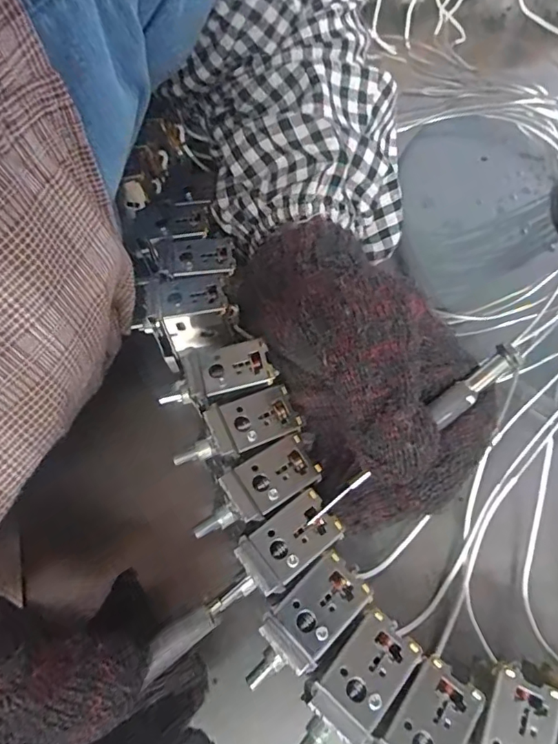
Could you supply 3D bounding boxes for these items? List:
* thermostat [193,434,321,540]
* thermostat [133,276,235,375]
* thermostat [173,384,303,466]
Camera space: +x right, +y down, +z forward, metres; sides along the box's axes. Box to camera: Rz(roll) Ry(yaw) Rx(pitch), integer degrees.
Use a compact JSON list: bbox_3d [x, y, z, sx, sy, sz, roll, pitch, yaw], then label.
[{"bbox_3d":[-0.010,0.047,0.206,0.052,0.016,0.022,-32,69,-18],"label":"thermostat"},{"bbox_3d":[-0.047,-0.026,0.262,0.043,0.038,0.025,-8,63,-7],"label":"thermostat"},{"bbox_3d":[-0.019,0.026,0.221,0.051,0.024,0.022,-20,66,-13],"label":"thermostat"}]

